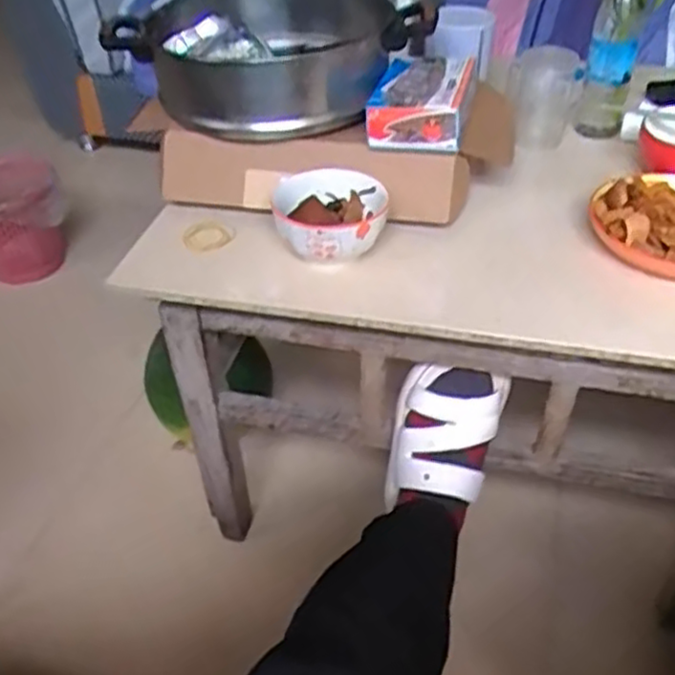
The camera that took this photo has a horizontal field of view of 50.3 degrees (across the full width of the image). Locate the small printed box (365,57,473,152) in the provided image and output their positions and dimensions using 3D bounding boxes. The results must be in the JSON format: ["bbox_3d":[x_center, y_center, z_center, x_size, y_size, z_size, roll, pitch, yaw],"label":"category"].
[{"bbox_3d":[0.108,-0.306,0.912,0.112,0.050,0.201,7,42,9],"label":"small printed box"}]

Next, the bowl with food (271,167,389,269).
[{"bbox_3d":[-0.011,-0.136,0.824,0.127,0.055,0.126,-1,41,0],"label":"bowl with food"}]

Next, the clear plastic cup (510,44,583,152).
[{"bbox_3d":[0.310,-0.363,1.084,0.099,0.128,0.080,10,42,13],"label":"clear plastic cup"}]

